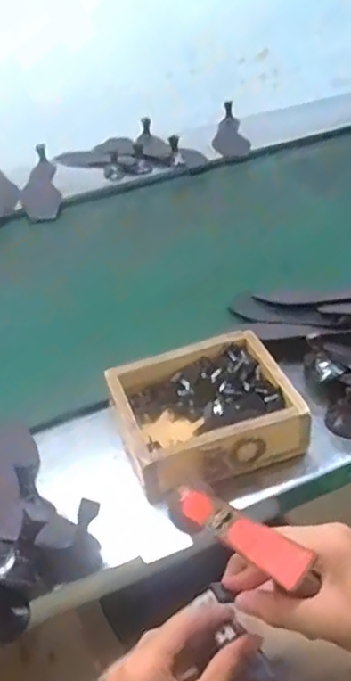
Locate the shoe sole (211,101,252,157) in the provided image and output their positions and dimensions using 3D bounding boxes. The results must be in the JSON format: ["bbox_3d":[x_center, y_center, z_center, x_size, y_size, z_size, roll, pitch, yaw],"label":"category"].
[{"bbox_3d":[0.116,-0.458,1.349,0.079,0.068,0.184,-7,38,-1],"label":"shoe sole"}]

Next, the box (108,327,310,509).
[{"bbox_3d":[0.030,0.074,0.653,0.180,0.060,0.158,-16,39,-12],"label":"box"}]

